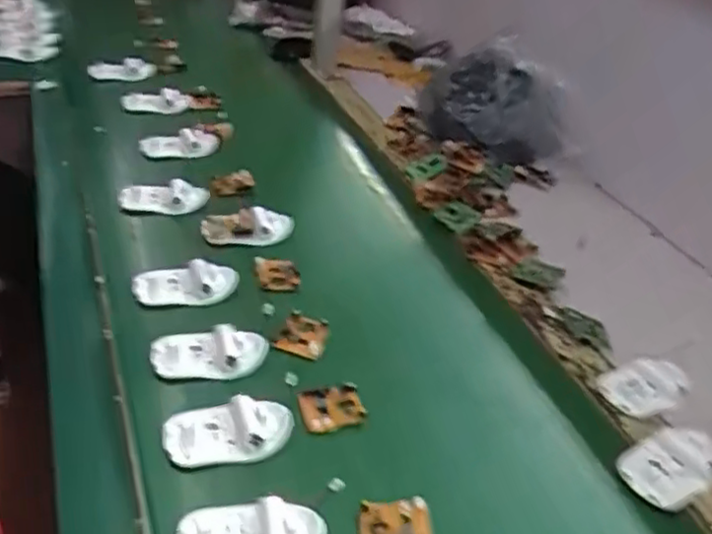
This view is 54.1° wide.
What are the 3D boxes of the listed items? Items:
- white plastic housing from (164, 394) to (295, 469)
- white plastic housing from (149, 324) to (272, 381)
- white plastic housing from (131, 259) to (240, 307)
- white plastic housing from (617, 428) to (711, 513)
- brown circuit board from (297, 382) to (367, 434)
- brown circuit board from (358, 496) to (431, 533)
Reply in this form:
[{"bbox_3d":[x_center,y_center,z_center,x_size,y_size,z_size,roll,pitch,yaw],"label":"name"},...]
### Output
[{"bbox_3d":[-0.103,0.131,0.564,0.100,0.016,0.057,-5,37,-17],"label":"white plastic housing"},{"bbox_3d":[-0.133,0.078,0.634,0.100,0.013,0.056,-6,37,-18],"label":"white plastic housing"},{"bbox_3d":[-0.174,0.014,0.712,0.103,0.018,0.047,-2,36,-12],"label":"white plastic housing"},{"bbox_3d":[0.262,0.163,0.576,0.086,0.017,0.056,-16,41,-29],"label":"white plastic housing"},{"bbox_3d":[-0.020,0.121,0.599,0.053,0.010,0.043,-3,36,-14],"label":"brown circuit board"},{"bbox_3d":[0.029,0.190,0.511,0.055,0.009,0.043,-1,36,-10],"label":"brown circuit board"}]

